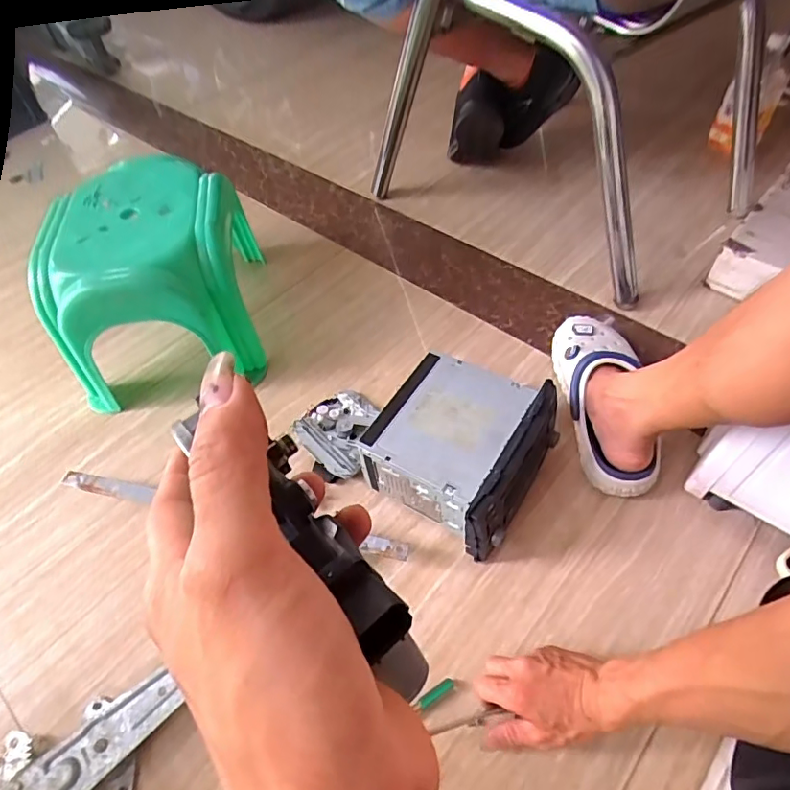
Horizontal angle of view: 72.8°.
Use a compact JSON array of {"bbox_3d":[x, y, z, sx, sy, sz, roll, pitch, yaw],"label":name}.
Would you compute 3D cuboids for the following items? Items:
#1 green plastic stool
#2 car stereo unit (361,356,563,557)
[{"bbox_3d":[-0.345,-0.167,0.777,0.253,0.220,0.273,-9,53,-2],"label":"green plastic stool"},{"bbox_3d":[0.079,0.066,0.663,0.190,0.116,0.195,25,59,22],"label":"car stereo unit"}]

